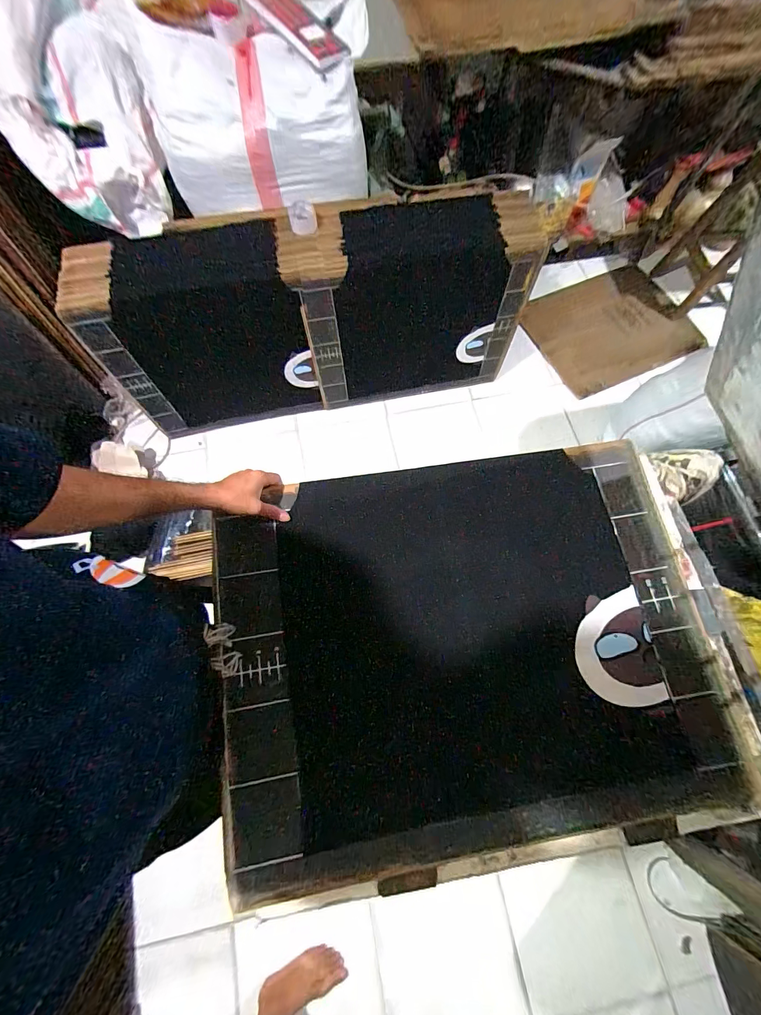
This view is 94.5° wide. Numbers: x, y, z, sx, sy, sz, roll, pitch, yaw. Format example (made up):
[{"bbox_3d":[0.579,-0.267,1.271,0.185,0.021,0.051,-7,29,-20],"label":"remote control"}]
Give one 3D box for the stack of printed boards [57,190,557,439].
[{"bbox_3d":[-0.216,-0.654,1.326,1.517,0.673,0.199,-9,56,-2],"label":"stack of printed boards"}]

